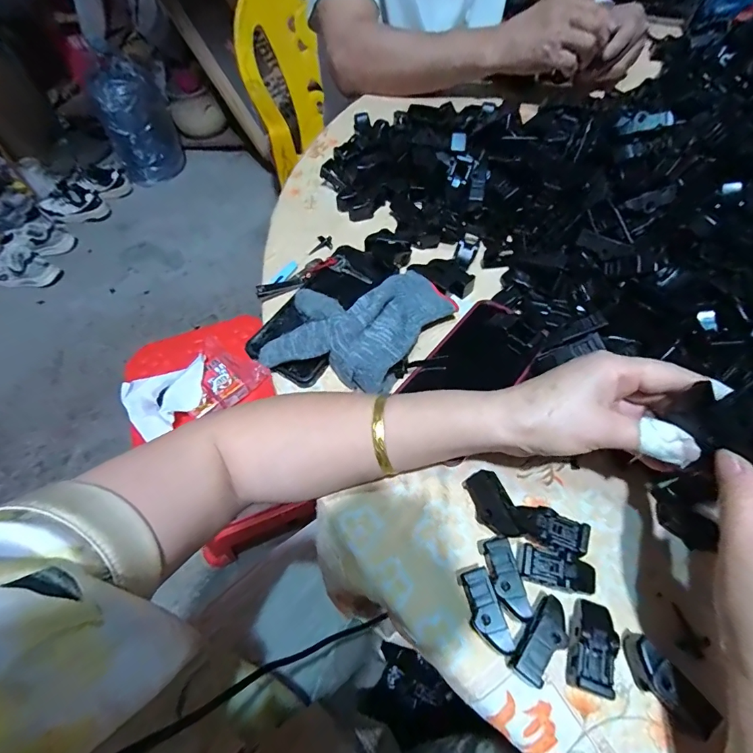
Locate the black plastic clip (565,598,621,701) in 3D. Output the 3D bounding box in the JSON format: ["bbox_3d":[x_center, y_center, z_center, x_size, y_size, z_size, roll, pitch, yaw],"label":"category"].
[{"bbox_3d":[0.132,0.164,0.252,0.024,0.019,0.049,14,60,12],"label":"black plastic clip"}]

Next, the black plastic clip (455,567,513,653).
[{"bbox_3d":[0.067,0.150,0.264,0.020,0.021,0.047,-15,58,-6],"label":"black plastic clip"}]

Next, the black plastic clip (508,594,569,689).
[{"bbox_3d":[0.100,0.161,0.253,0.019,0.024,0.047,33,65,22],"label":"black plastic clip"}]

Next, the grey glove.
[{"bbox_3d":[-0.014,-0.056,0.375,0.134,0.031,0.138,19,61,15],"label":"grey glove"}]

